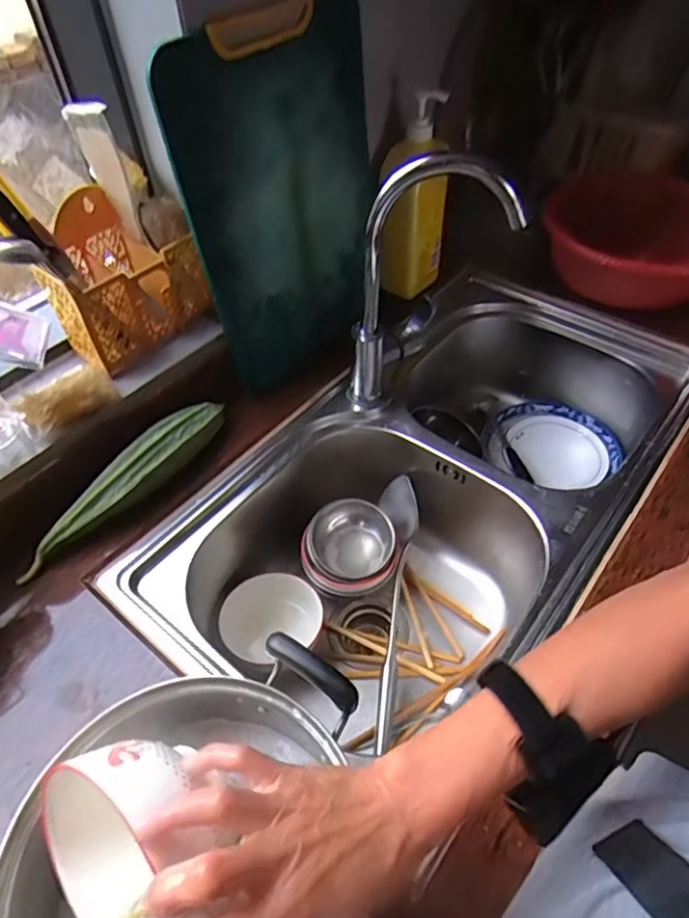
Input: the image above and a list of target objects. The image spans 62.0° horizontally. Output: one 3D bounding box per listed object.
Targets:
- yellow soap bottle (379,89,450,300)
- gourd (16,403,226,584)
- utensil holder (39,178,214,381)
[{"bbox_3d":[0.101,-0.370,0.830,0.095,0.275,0.080,0,50,3],"label":"yellow soap bottle"},{"bbox_3d":[-0.240,0.023,0.655,0.049,0.045,0.282,30,58,25],"label":"gourd"},{"bbox_3d":[-0.258,-0.214,0.683,0.166,0.167,0.107,-27,54,-18],"label":"utensil holder"}]

